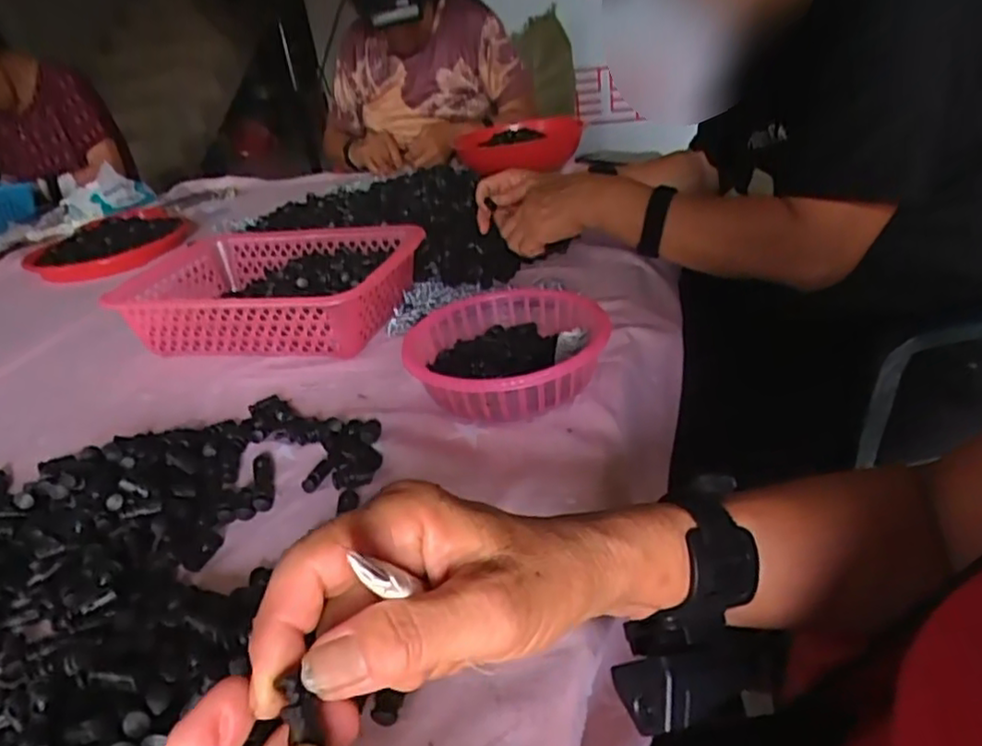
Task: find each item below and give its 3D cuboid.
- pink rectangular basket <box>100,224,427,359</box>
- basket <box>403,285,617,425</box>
[{"bbox_3d":[-0.242,-0.090,0.746,0.315,0.079,0.196,2,32,14],"label":"pink rectangular basket"},{"bbox_3d":[0.015,-0.024,0.591,0.172,0.050,0.193,-13,31,-10],"label":"basket"}]

